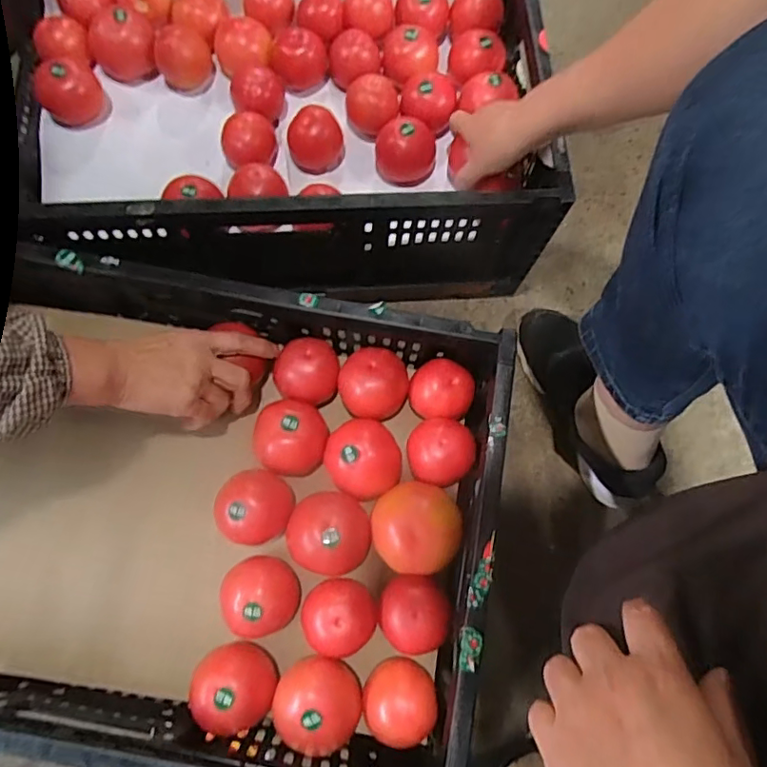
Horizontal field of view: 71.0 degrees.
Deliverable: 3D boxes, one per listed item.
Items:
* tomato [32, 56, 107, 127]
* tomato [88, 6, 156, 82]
[{"bbox_3d":[-0.367,-0.342,0.630,0.069,0.055,0.059,-33,79,-9],"label":"tomato"},{"bbox_3d":[-0.317,-0.414,0.650,0.073,0.055,0.067,0,76,-1],"label":"tomato"}]

